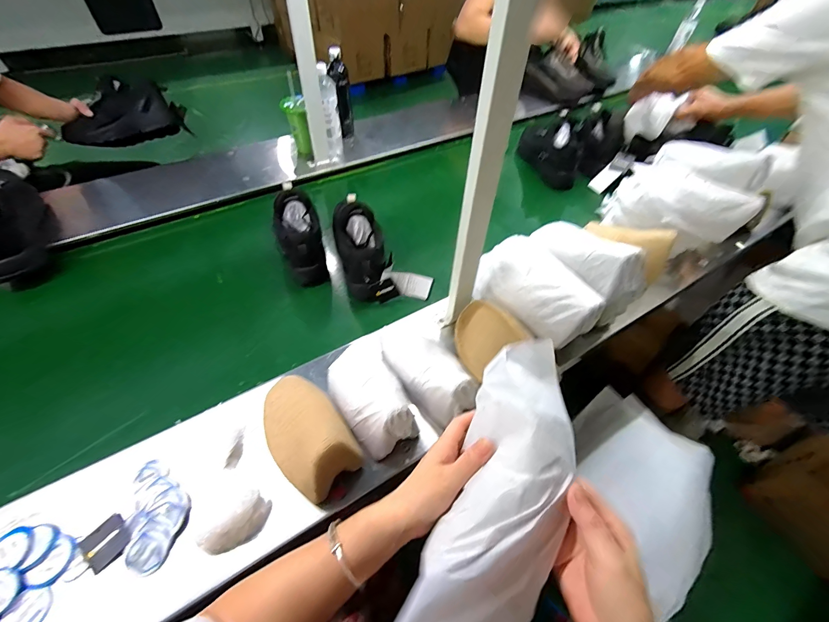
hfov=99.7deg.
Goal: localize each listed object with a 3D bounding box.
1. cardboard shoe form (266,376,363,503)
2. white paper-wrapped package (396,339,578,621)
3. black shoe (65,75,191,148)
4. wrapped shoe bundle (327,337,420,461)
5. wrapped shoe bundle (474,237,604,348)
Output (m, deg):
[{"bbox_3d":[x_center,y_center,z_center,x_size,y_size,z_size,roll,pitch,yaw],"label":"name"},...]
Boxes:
[{"bbox_3d":[-0.151,0.162,0.485,0.098,0.098,0.166,-31,60,-24],"label":"cardboard shoe form"},{"bbox_3d":[0.079,0.176,0.318,0.104,0.063,0.298,21,69,13],"label":"white paper-wrapped package"},{"bbox_3d":[-0.852,-0.572,1.028,0.321,0.158,0.121,-17,54,1],"label":"black shoe"},{"bbox_3d":[-0.073,0.111,0.525,0.098,0.075,0.194,-18,55,-16],"label":"wrapped shoe bundle"},{"bbox_3d":[0.205,-0.032,0.615,0.111,0.129,0.220,-31,60,-24],"label":"wrapped shoe bundle"}]

